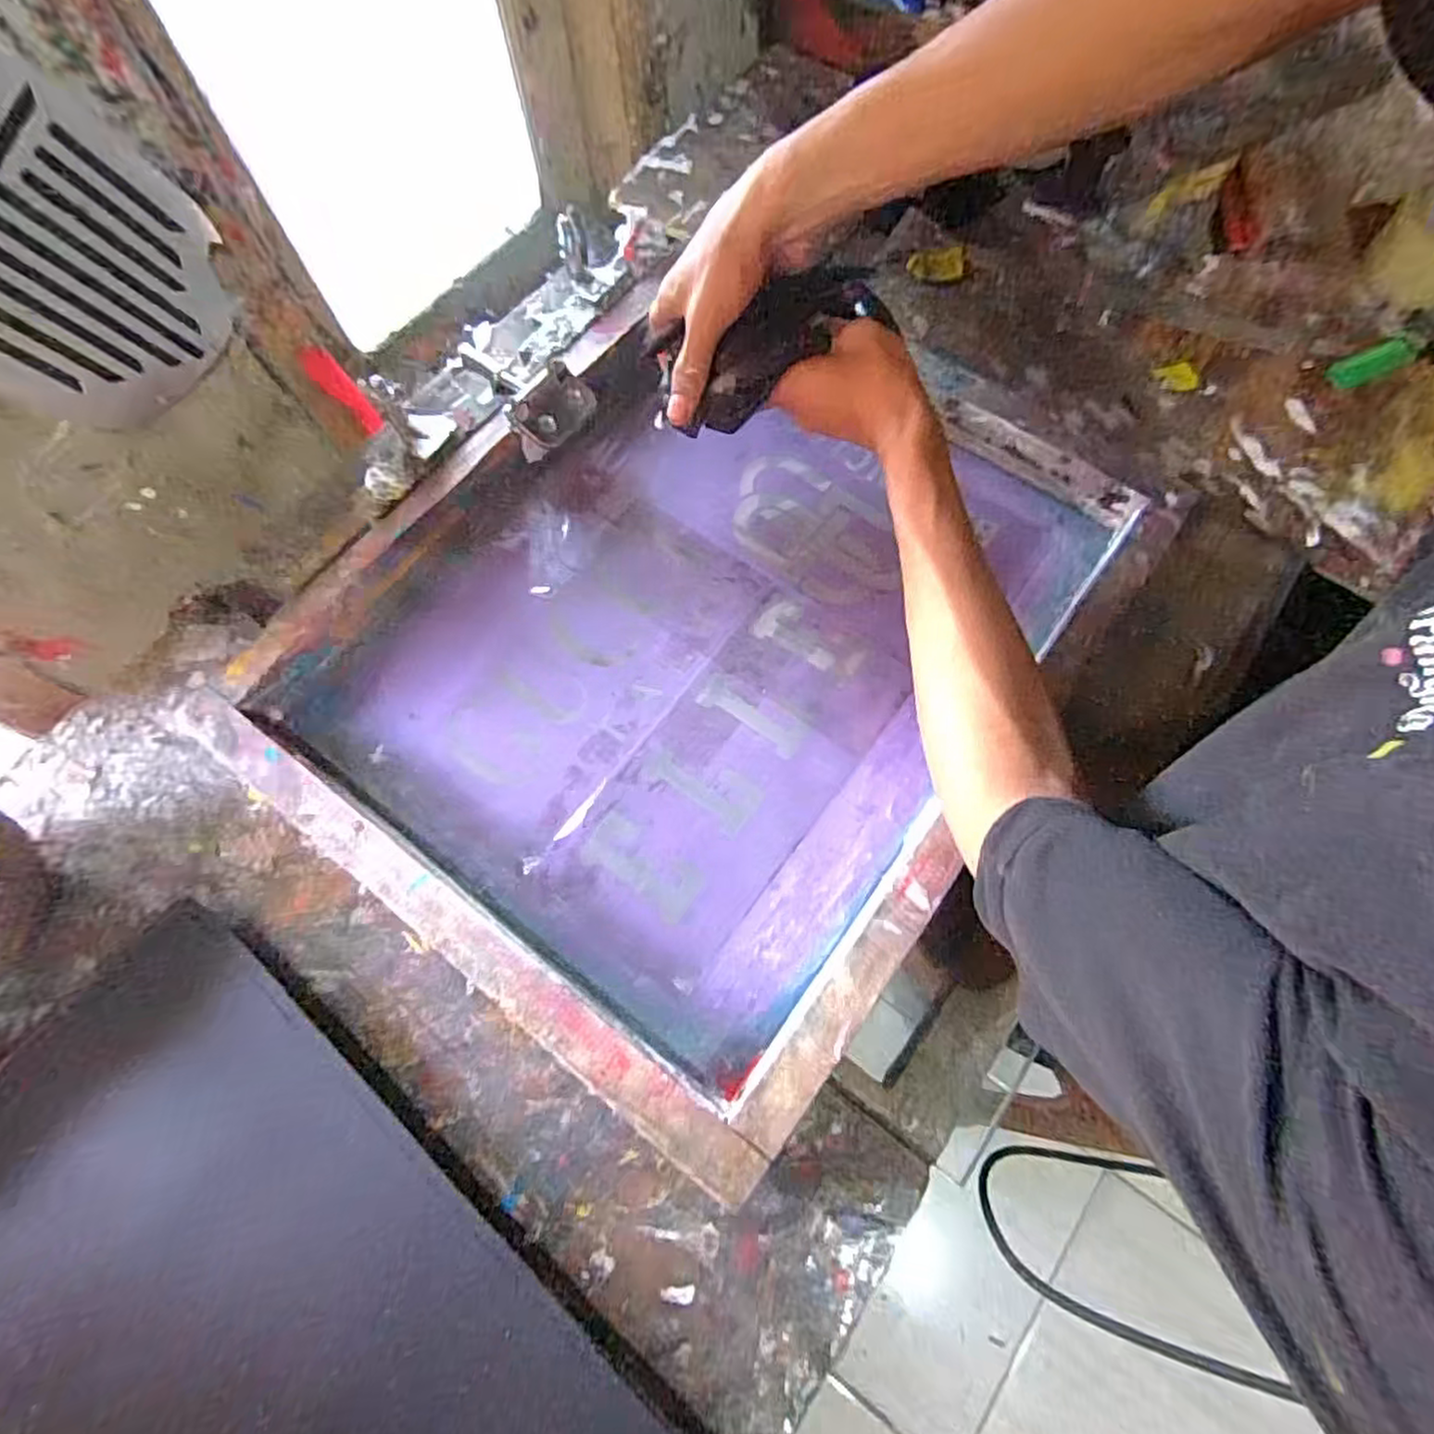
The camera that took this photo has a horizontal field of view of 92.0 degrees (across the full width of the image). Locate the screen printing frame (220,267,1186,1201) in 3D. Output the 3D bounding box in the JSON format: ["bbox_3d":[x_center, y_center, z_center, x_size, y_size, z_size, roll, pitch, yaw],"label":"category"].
[{"bbox_3d":[-0.013,-0.058,0.491,0.449,0.052,0.500,36,73,13],"label":"screen printing frame"}]

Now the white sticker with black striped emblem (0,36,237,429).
[{"bbox_3d":[-0.389,-0.266,0.390,0.011,0.212,0.162,32,89,16],"label":"white sticker with black striped emblem"}]

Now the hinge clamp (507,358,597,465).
[{"bbox_3d":[-0.122,-0.234,0.525,0.041,0.020,0.065,31,74,12],"label":"hinge clamp"}]

